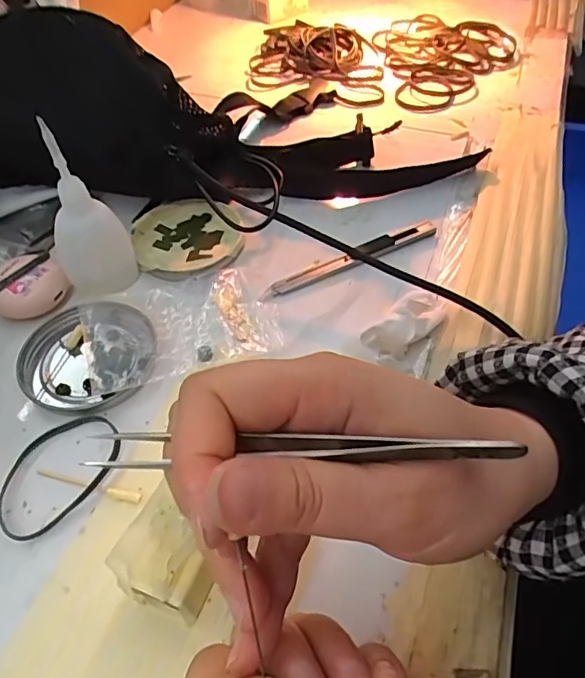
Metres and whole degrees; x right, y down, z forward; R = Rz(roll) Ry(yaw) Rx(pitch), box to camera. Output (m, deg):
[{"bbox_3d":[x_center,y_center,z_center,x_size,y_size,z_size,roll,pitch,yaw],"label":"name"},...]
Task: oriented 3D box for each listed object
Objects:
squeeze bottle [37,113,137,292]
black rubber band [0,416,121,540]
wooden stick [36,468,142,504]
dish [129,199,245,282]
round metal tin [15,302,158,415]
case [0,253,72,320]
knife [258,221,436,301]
[{"bbox_3d":[-0.127,-0.072,0.317,0.040,0.103,0.037,14,53,10],"label":"squeeze bottle"},{"bbox_3d":[-0.122,0.068,0.274,0.048,0.005,0.069,37,60,25],"label":"black rubber band"},{"bbox_3d":[-0.105,0.075,0.268,0.059,0.004,0.006,12,52,9],"label":"wooden stick"},{"bbox_3d":[-0.076,-0.073,0.383,0.077,0.013,0.084,0,51,-1],"label":"dish"},{"bbox_3d":[-0.122,0.011,0.317,0.078,0.013,0.074,0,51,-1],"label":"round metal tin"},{"bbox_3d":[-0.174,-0.034,0.342,0.046,0.018,0.042,0,51,-1],"label":"case"},{"bbox_3d":[0.040,-0.056,0.365,0.139,0.011,0.016,-22,55,-18],"label":"knife"}]

